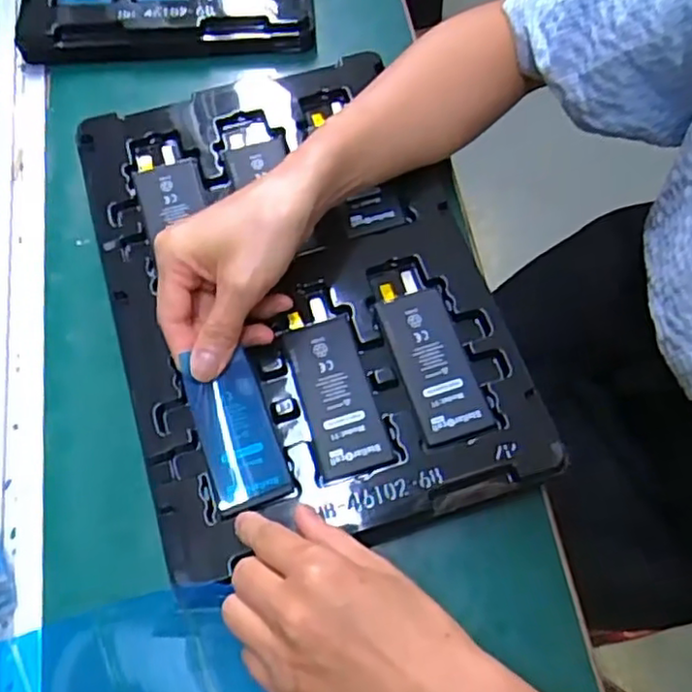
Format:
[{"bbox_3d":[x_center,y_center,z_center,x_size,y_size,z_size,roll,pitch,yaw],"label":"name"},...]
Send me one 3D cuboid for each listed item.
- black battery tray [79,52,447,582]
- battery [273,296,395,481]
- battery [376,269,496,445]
[{"bbox_3d":[-0.041,-0.045,0.432,0.217,0.028,0.314,-16,68,-6],"label":"black battery tray"},{"bbox_3d":[-0.009,0.024,0.405,0.043,0.007,0.111,-16,68,-7],"label":"battery"},{"bbox_3d":[0.052,0.004,0.410,0.041,0.004,0.109,-16,68,-7],"label":"battery"}]

